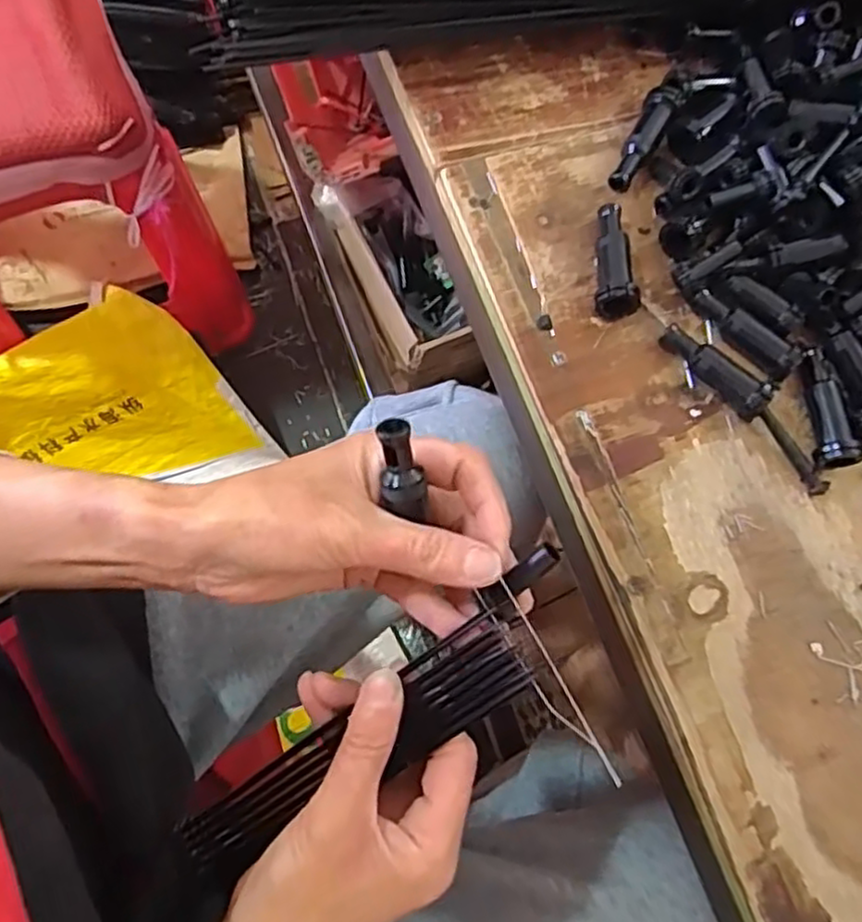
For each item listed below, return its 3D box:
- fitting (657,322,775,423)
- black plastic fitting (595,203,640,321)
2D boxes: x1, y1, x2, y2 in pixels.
[{"bbox_3d":[0.155,-0.050,0.387,0.019,0.019,0.066,-39,83,-15],"label":"fitting"},{"bbox_3d":[0.105,-0.113,0.396,0.024,0.024,0.063,7,74,-6],"label":"black plastic fitting"}]

